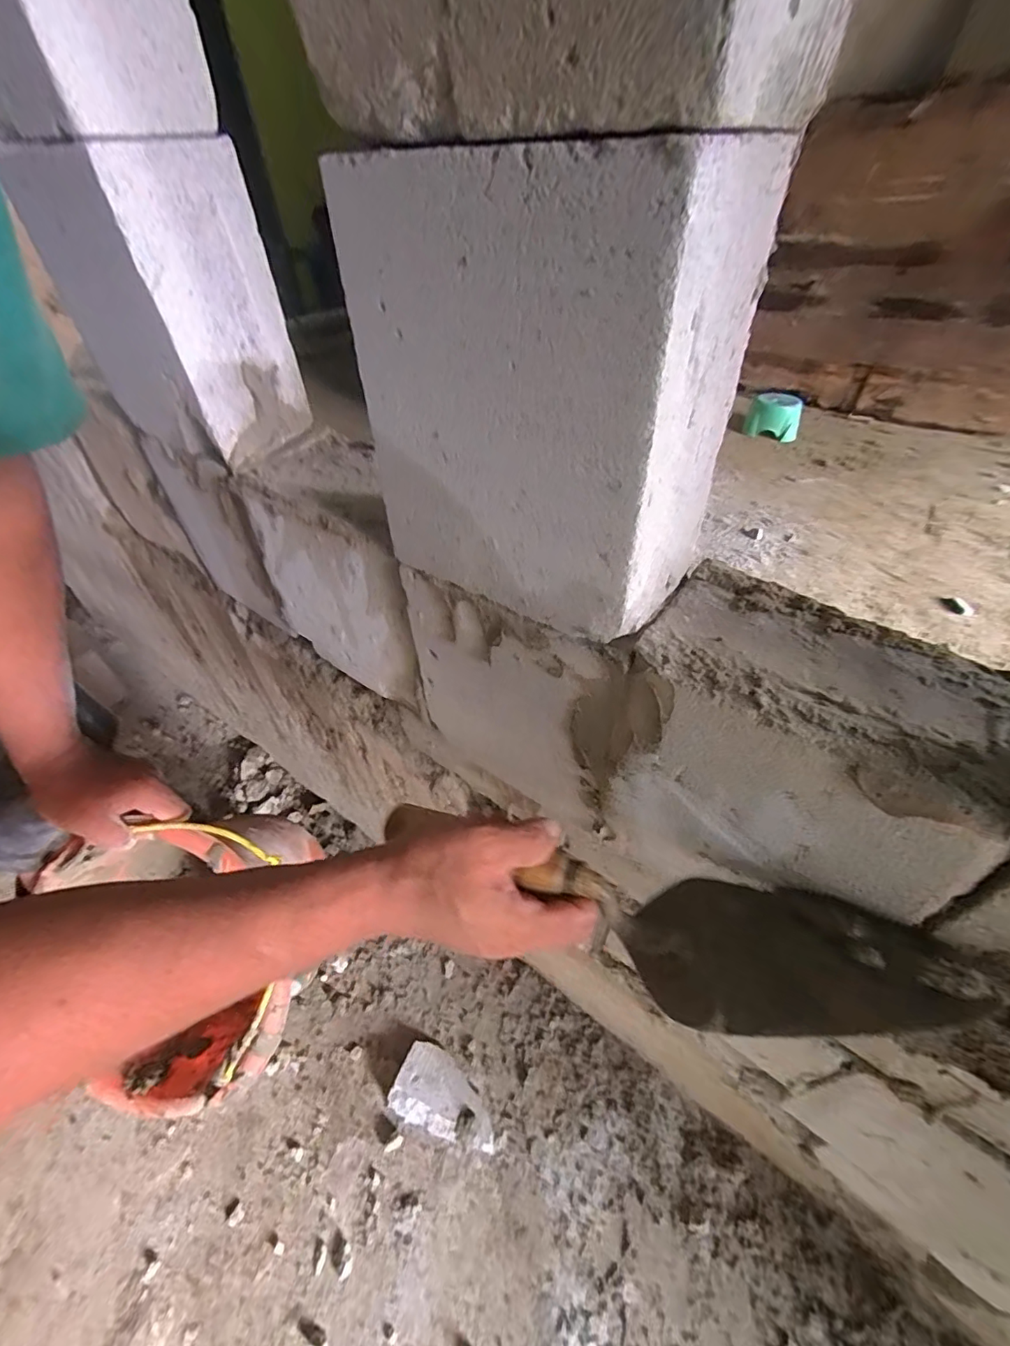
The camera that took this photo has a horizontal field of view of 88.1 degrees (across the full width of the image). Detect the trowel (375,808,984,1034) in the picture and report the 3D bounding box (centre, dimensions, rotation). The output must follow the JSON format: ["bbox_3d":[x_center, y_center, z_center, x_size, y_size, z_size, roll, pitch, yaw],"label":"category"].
[{"bbox_3d":[0.086,0.135,0.289,0.276,0.060,0.084,10,47,15],"label":"trowel"}]

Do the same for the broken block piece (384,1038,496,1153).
[{"bbox_3d":[-0.076,0.559,0.689,0.141,0.032,0.084,15,48,18],"label":"broken block piece"}]

